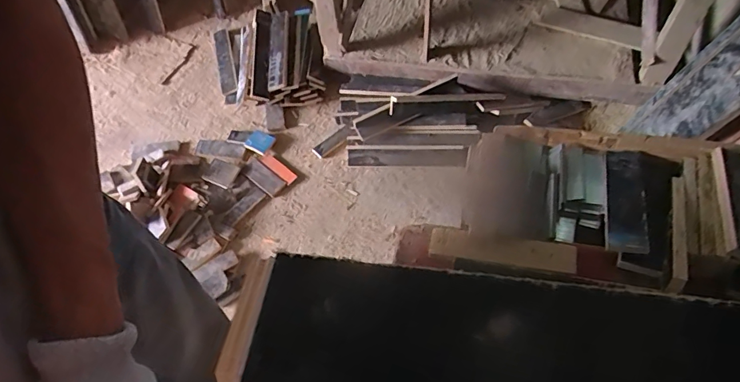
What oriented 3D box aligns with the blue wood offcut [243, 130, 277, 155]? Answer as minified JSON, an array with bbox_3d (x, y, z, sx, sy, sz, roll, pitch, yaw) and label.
[{"bbox_3d":[-0.395,-0.172,1.609,0.094,0.016,0.089,23,63,17],"label":"blue wood offcut"}]

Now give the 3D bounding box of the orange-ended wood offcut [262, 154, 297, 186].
[{"bbox_3d":[-0.313,-0.077,1.544,0.043,0.016,0.163,-41,64,-20],"label":"orange-ended wood offcut"}]

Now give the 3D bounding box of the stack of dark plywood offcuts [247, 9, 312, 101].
[{"bbox_3d":[-0.347,-0.525,1.717,0.214,0.111,0.447,-2,58,3],"label":"stack of dark plywood offcuts"}]

